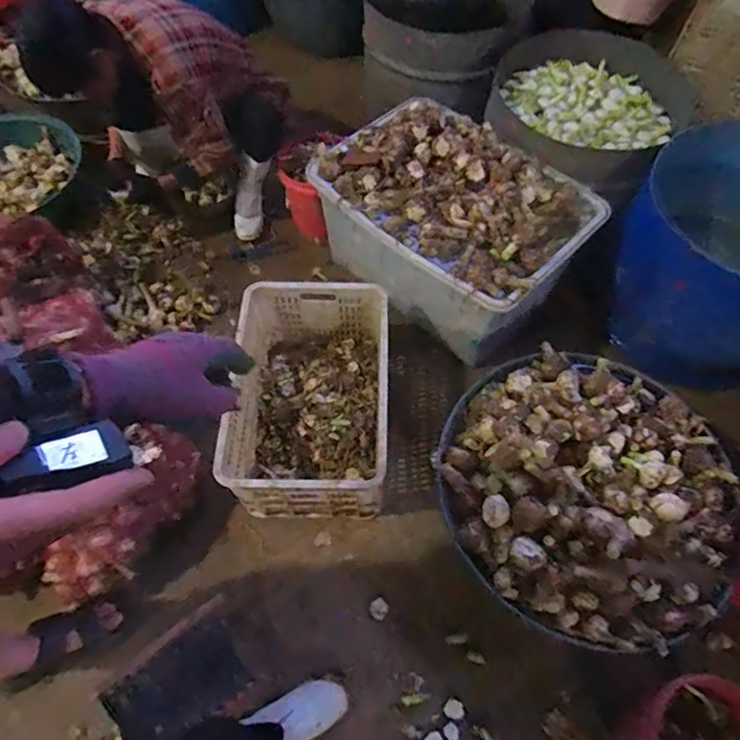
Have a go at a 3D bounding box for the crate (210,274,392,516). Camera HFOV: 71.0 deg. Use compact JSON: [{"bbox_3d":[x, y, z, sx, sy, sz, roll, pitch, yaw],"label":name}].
[{"bbox_3d":[-0.159,0.074,1.348,0.393,0.296,0.560,0,61,-1],"label":"crate"}]

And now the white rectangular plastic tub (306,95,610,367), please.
[{"bbox_3d":[0.217,-0.439,1.503,0.741,0.301,0.481,41,68,19],"label":"white rectangular plastic tub"}]

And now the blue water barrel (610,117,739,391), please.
[{"bbox_3d":[1.022,-0.326,1.520,0.585,0.440,0.588,36,66,17],"label":"blue water barrel"}]

